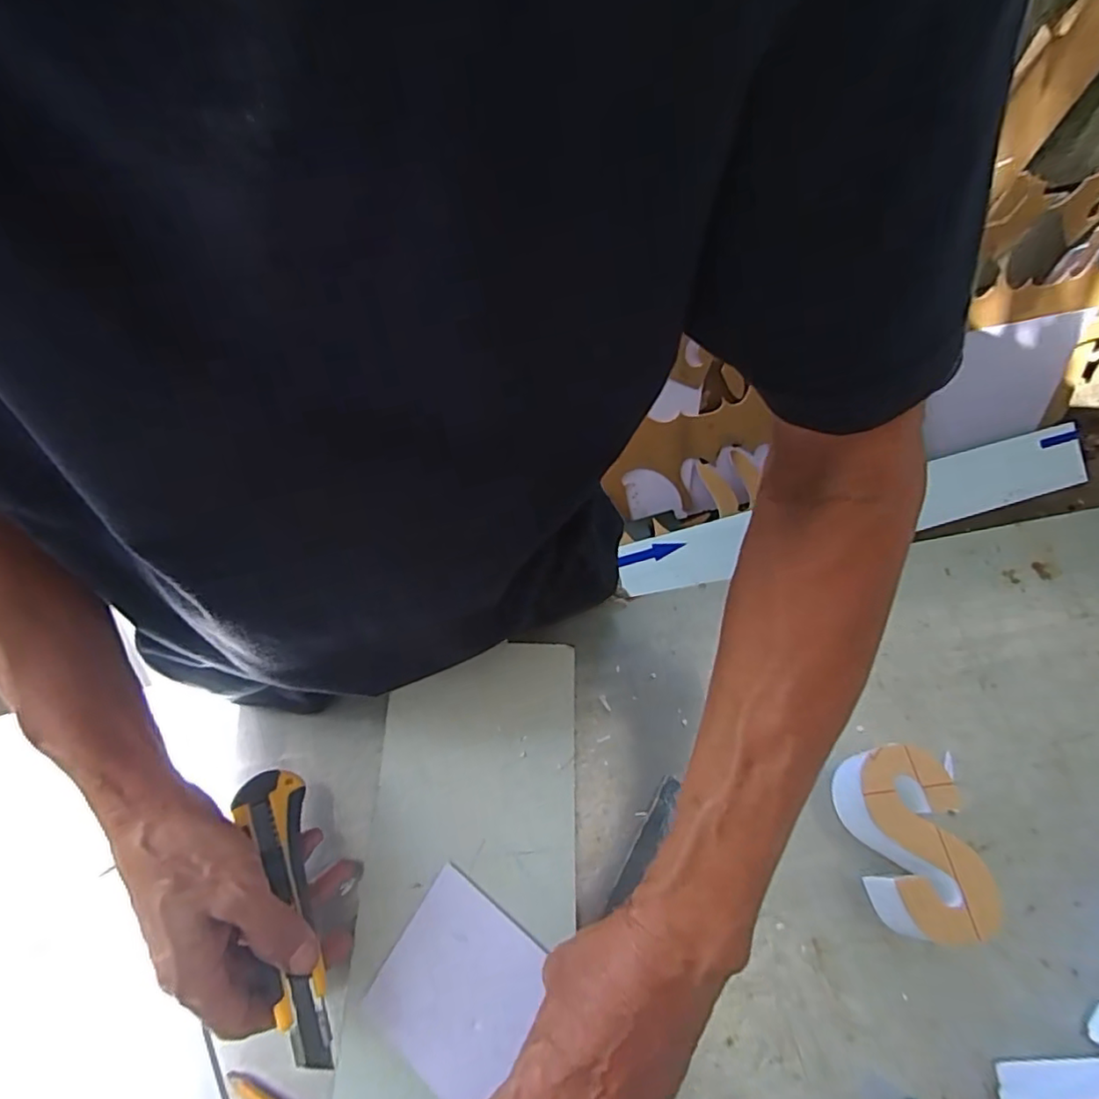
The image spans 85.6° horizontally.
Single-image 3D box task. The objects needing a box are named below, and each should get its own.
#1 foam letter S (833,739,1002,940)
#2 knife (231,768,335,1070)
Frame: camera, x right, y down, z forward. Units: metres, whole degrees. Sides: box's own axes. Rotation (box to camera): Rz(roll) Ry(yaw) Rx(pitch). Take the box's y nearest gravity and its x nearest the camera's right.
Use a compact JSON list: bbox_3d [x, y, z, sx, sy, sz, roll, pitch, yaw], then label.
[{"bbox_3d":[0.235,0.187,0.387,0.063,0.045,0.108,-12,63,-8],"label":"foam letter S"},{"bbox_3d":[-0.153,0.207,0.344,0.033,0.021,0.156,-19,58,-12],"label":"knife"}]

